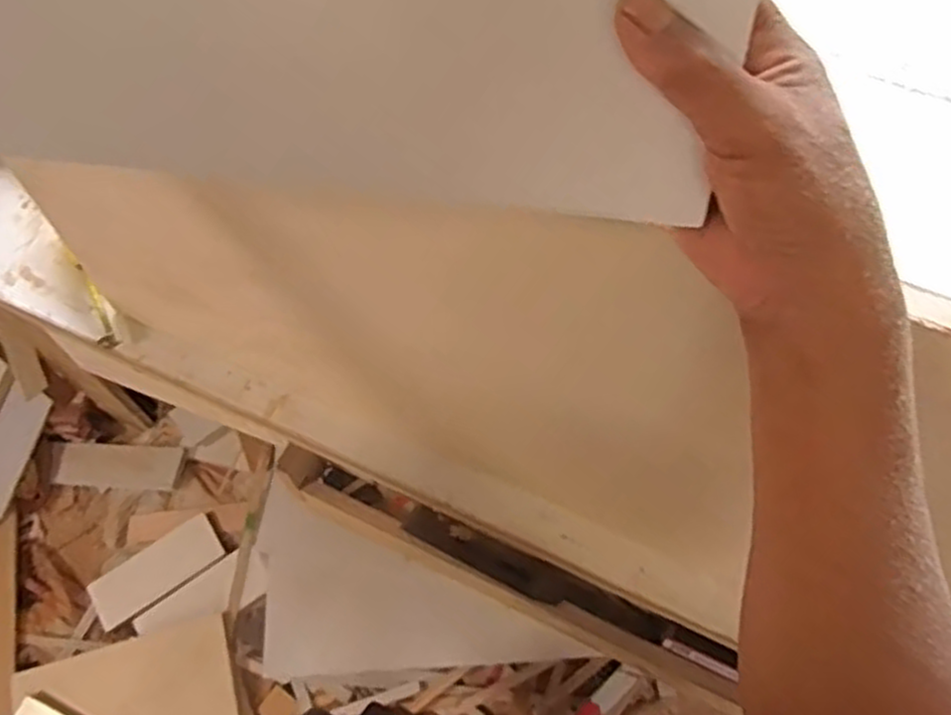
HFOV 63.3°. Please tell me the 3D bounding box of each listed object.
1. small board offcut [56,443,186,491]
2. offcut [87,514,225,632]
[{"bbox_3d":[-0.659,0.200,1.430,0.226,0.018,0.077,3,63,2],"label":"small board offcut"},{"bbox_3d":[-0.556,0.370,1.339,0.225,0.010,0.092,-34,63,-10],"label":"offcut"}]

